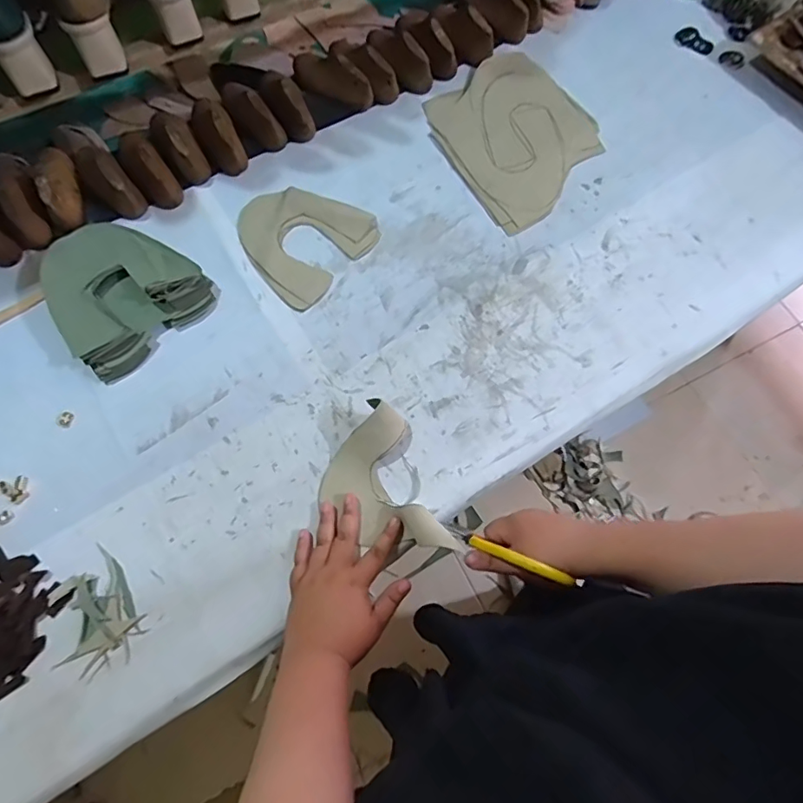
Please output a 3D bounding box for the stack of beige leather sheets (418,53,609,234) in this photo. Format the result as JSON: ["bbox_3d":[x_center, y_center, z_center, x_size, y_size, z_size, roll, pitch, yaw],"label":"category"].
[{"bbox_3d":[0.166,-0.390,0.751,0.223,0.011,0.267,-32,74,-11],"label":"stack of beige leather sheets"}]

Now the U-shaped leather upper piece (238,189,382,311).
[{"bbox_3d":[-0.135,-0.222,0.691,0.164,0.008,0.161,39,74,12],"label":"U-shaped leather upper piece"}]

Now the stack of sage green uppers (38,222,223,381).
[{"bbox_3d":[-0.349,-0.140,0.638,0.178,0.044,0.172,43,75,13],"label":"stack of sage green uppers"}]

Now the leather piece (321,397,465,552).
[{"bbox_3d":[-0.027,0.093,0.561,0.110,0.061,0.167,-17,71,-7],"label":"leather piece"}]

